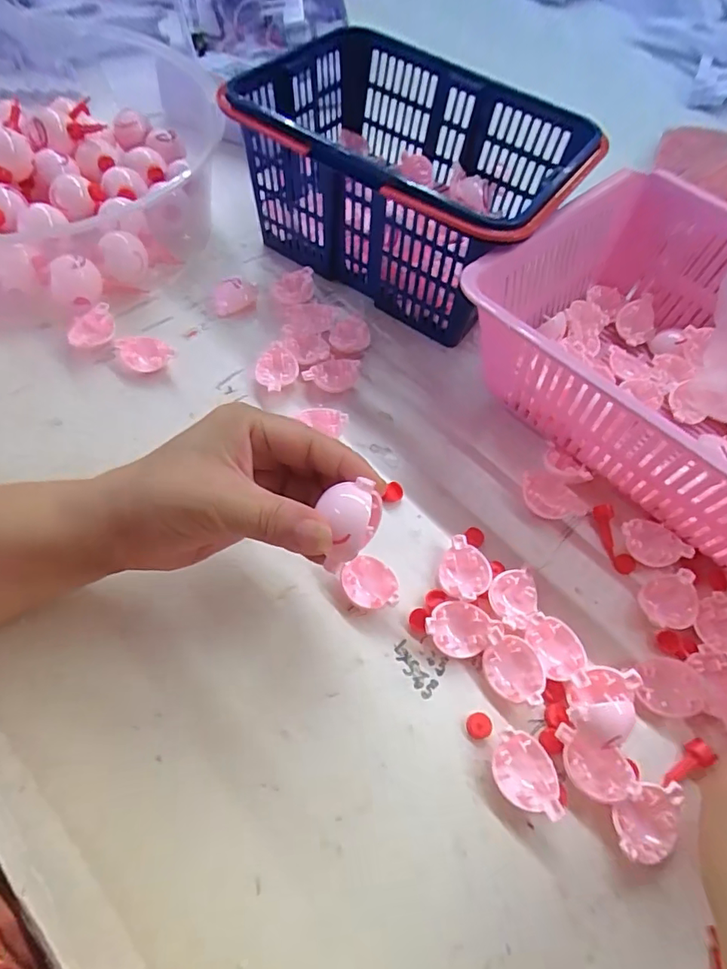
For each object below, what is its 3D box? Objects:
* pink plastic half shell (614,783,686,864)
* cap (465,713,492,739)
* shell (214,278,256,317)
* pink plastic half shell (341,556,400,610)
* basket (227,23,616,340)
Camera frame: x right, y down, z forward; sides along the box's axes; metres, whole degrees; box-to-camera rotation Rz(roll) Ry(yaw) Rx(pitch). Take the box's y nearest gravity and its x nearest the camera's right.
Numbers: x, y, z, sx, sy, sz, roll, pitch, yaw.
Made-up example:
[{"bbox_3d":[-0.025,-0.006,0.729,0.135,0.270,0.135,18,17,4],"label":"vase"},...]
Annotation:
[{"bbox_3d":[0.133,0.159,0.243,0.034,0.015,0.031,5,60,-1],"label":"pink plastic half shell"},{"bbox_3d":[0.059,0.123,0.263,0.013,0.004,0.012,2,60,-3],"label":"cap"},{"bbox_3d":[-0.097,-0.142,0.392,0.031,0.017,0.024,-4,61,-7],"label":"shell"},{"bbox_3d":[0.003,0.056,0.291,0.030,0.016,0.028,0,60,-4],"label":"pink plastic half shell"},{"bbox_3d":[0.029,-0.229,0.399,0.243,0.111,0.173,34,63,14],"label":"basket"}]

